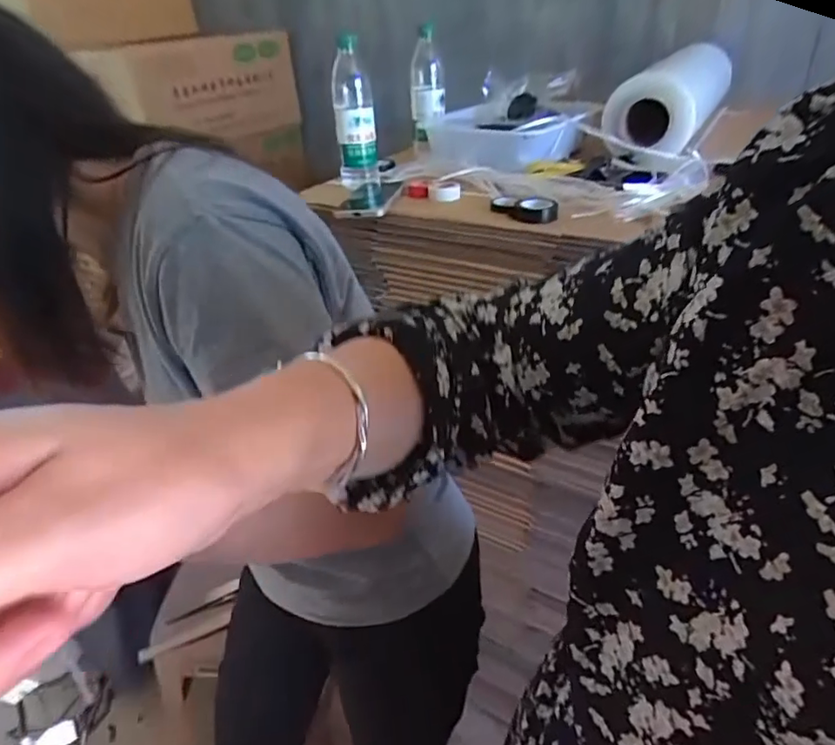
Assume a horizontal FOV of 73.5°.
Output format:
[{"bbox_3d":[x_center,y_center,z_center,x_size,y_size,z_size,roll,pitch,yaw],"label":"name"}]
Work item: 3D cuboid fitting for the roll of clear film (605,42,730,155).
[{"bbox_3d":[0.452,-0.489,0.989,0.128,0.109,0.354,18,39,31],"label":"roll of clear film"}]

